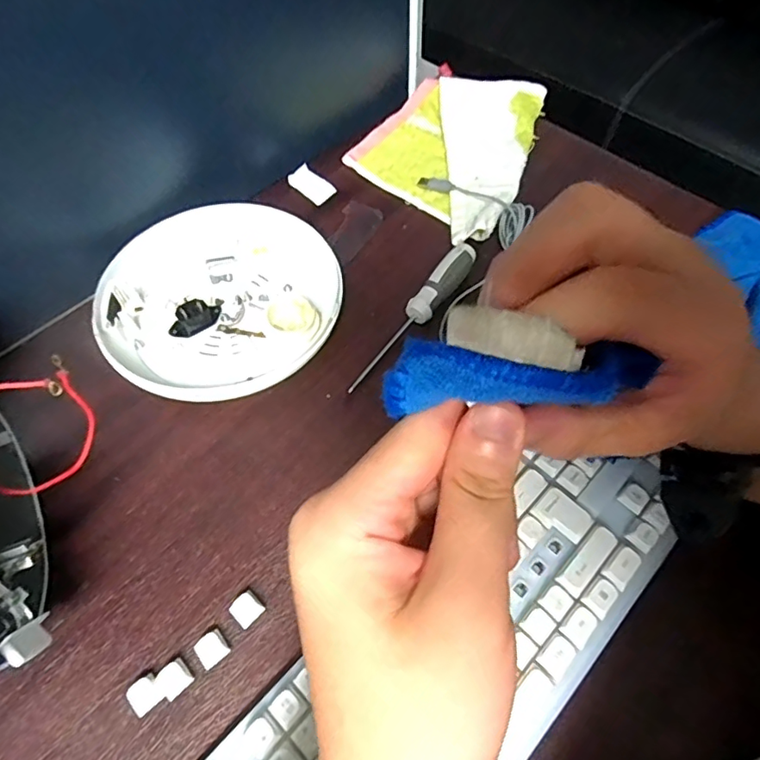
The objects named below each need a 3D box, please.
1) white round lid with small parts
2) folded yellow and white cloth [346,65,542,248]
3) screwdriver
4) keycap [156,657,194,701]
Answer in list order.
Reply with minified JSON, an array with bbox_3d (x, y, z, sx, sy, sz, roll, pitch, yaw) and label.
[{"bbox_3d":[-0.136,-0.072,0.474,0.199,0.033,0.180,-7,59,-2],"label":"white round lid with small parts"},{"bbox_3d":[0.092,-0.264,0.591,0.183,0.023,0.232,32,65,19],"label":"folded yellow and white cloth"},{"bbox_3d":[0.032,-0.055,0.468,0.025,0.022,0.174,31,65,19],"label":"screwdriver"},{"bbox_3d":[-0.126,0.185,0.333,0.019,0.012,0.018,36,66,21],"label":"keycap"}]

